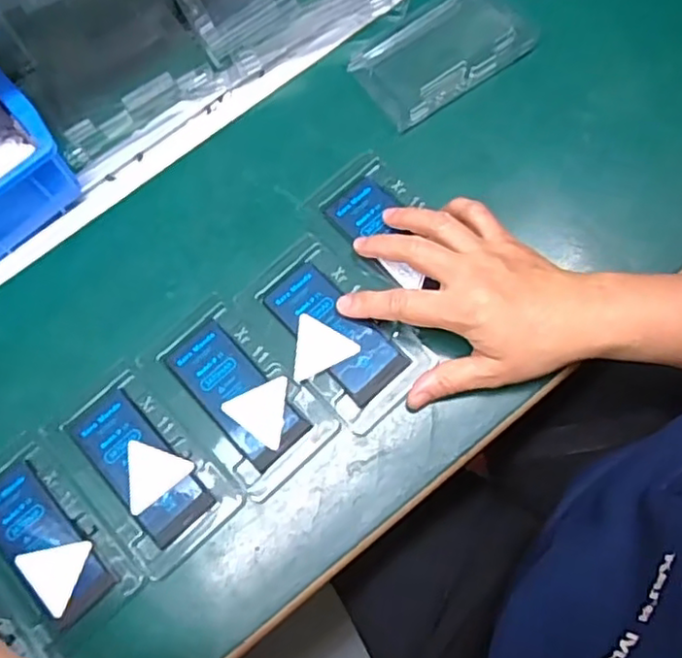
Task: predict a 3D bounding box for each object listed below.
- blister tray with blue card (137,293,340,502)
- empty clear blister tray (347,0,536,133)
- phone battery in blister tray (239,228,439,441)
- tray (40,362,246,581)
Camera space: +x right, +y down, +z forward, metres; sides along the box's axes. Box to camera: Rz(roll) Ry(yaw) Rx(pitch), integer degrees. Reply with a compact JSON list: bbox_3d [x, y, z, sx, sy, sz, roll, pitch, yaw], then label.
[{"bbox_3d":[-0.069,0.042,0.429,0.074,0.008,0.127,-42,75,-9],"label":"blister tray with blue card"},{"bbox_3d":[0.076,-0.209,0.492,0.124,0.007,0.076,-34,74,-6],"label":"empty clear blister tray"},{"bbox_3d":[-0.004,-0.001,0.436,0.073,0.015,0.130,-40,80,-9],"label":"phone battery in blister tray"},{"bbox_3d":[-0.127,0.087,0.420,0.077,0.005,0.125,-41,75,-9],"label":"tray"}]

